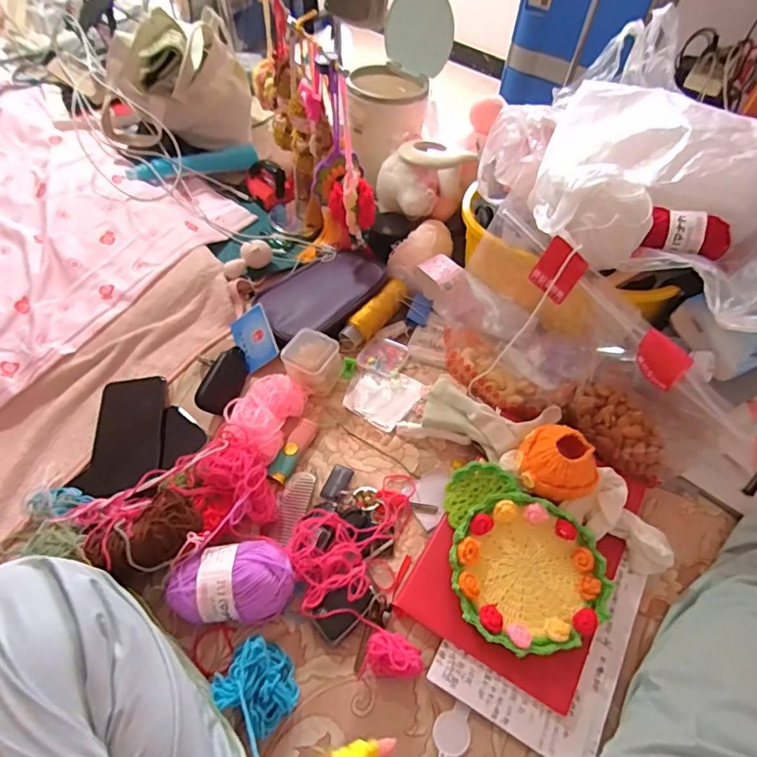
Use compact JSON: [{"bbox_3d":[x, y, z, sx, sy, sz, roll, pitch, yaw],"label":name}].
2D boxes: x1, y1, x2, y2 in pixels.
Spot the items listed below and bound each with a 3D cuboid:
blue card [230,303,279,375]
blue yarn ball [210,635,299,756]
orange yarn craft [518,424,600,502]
[{"bbox_3d":[-0.161,-0.052,0.654,0.053,0.007,0.086,-34,64,11],"label":"blue card"},{"bbox_3d":[-0.104,0.273,0.438,0.070,0.039,0.068,1,56,-2],"label":"blue yarn ball"},{"bbox_3d":[0.180,0.088,0.513,0.067,0.053,0.081,-39,66,-25],"label":"orange yarn craft"}]

